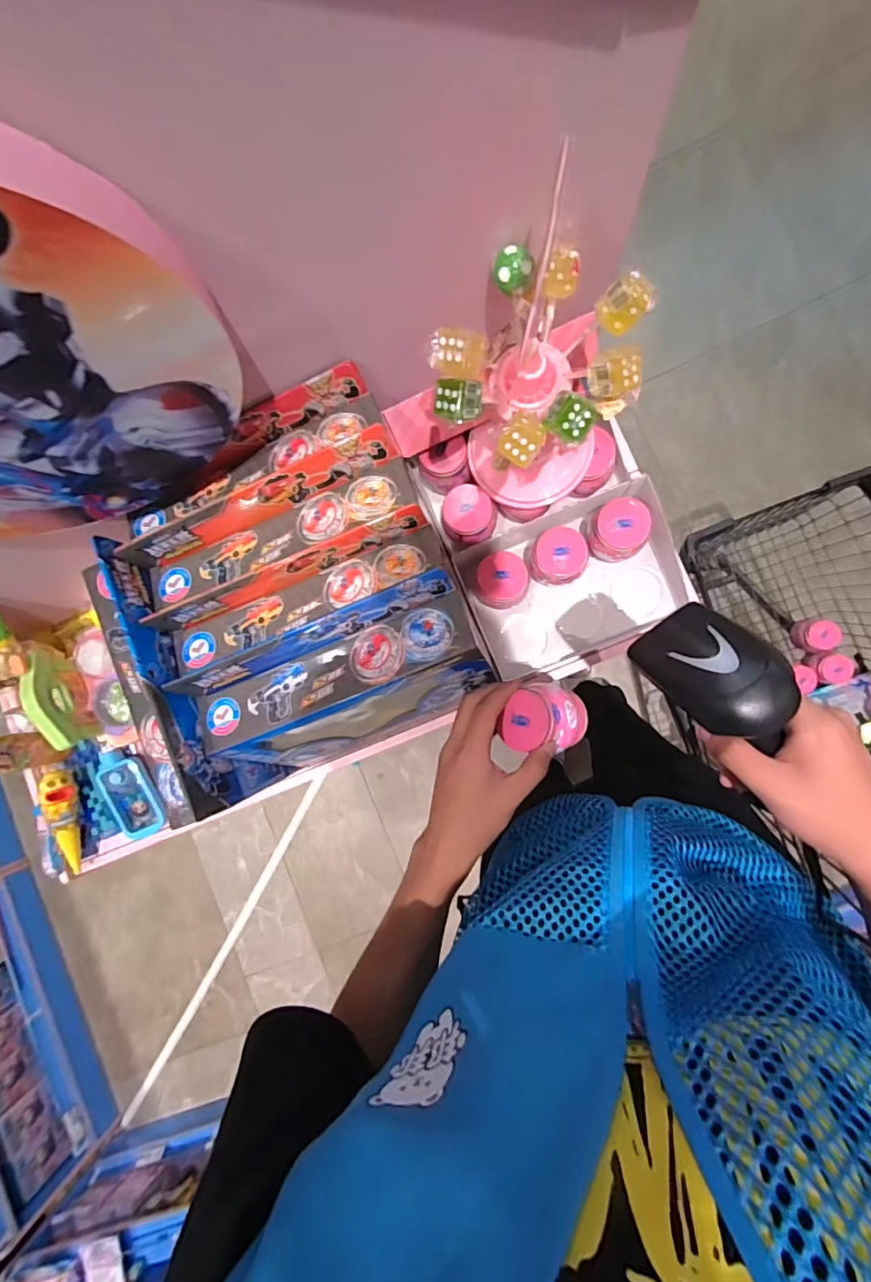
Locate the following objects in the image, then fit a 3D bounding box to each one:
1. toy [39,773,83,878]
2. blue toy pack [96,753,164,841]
[{"bbox_3d":[-0.490,0.241,0.664,0.031,0.043,0.134,-3,88,8],"label":"toy"},{"bbox_3d":[-0.417,0.209,0.688,0.055,0.027,0.126,-15,102,7],"label":"blue toy pack"}]

